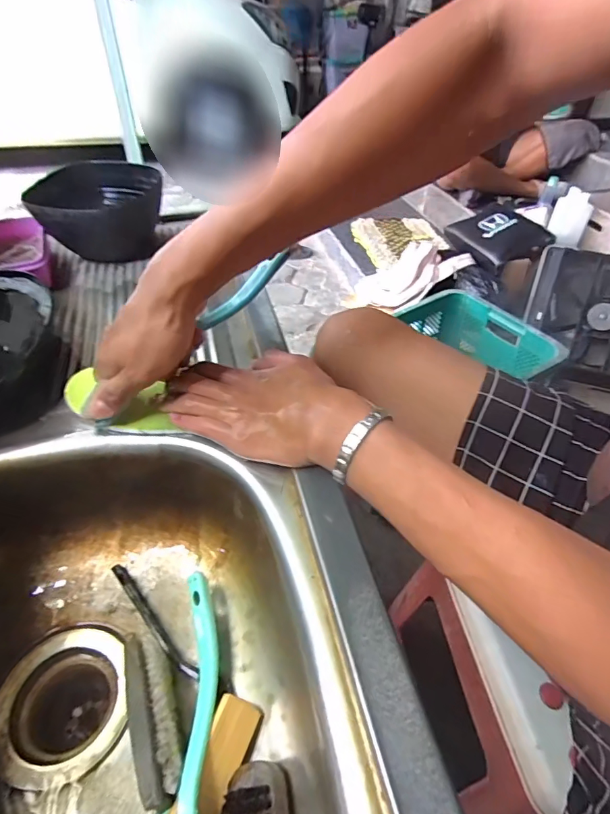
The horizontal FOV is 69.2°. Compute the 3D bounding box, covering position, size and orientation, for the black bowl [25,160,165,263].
[{"bbox_3d":[-0.276,-0.266,0.614,0.133,0.082,0.158,1,44,-1],"label":"black bowl"}]

